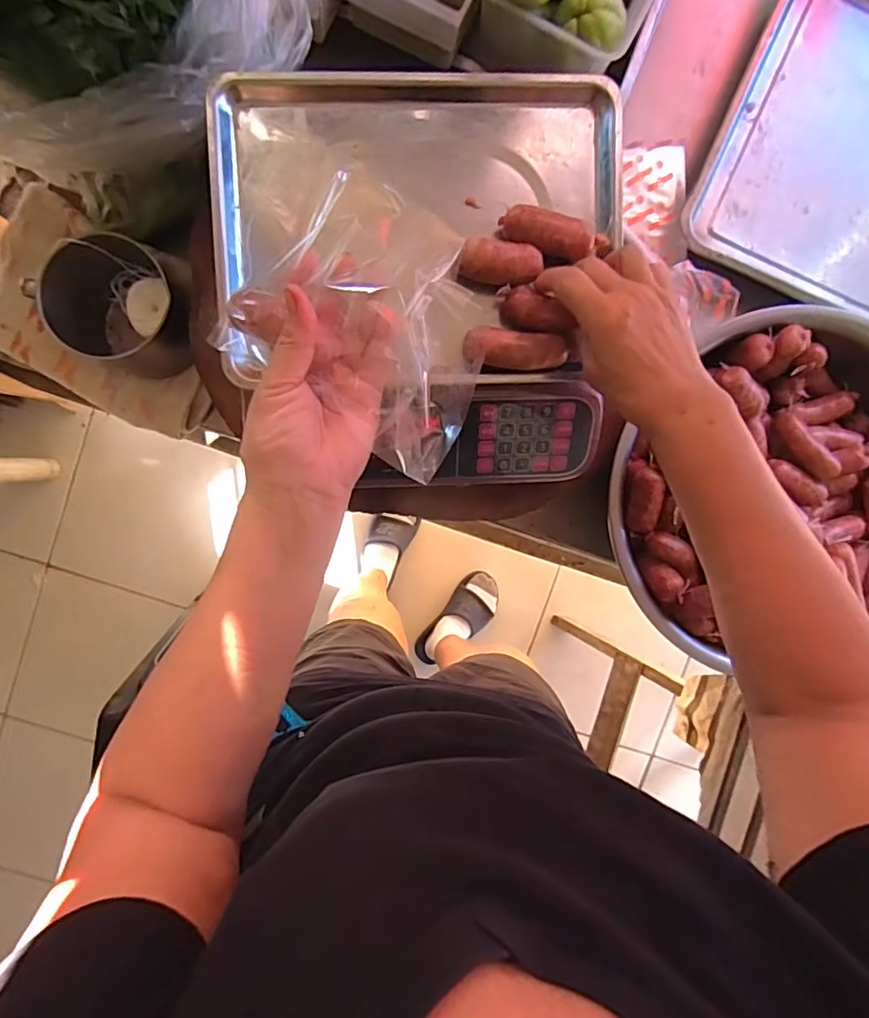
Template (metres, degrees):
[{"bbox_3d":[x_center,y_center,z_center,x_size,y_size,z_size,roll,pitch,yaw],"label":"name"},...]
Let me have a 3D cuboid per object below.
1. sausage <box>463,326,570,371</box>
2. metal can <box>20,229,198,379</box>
[{"bbox_3d":[0.066,-0.126,0.428,0.083,0.026,0.029,7,95,-3],"label":"sausage"},{"bbox_3d":[-0.330,-0.210,0.557,0.113,0.093,0.128,-16,96,-1],"label":"metal can"}]

